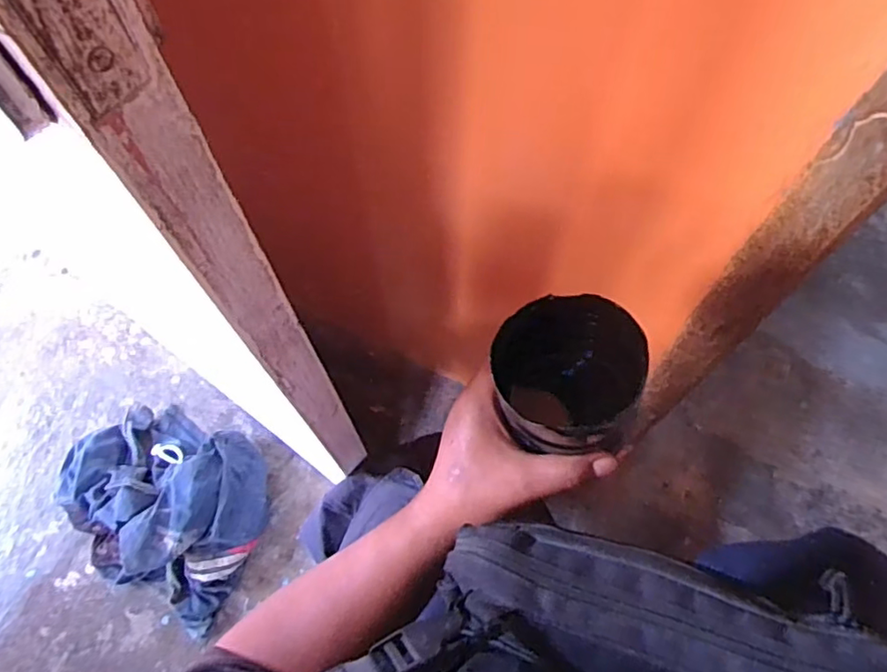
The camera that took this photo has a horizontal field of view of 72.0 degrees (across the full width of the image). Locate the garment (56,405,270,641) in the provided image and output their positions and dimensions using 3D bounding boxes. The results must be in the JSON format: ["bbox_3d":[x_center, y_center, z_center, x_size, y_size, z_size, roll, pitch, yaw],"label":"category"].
[{"bbox_3d":[-0.427,0.237,0.910,0.320,0.090,0.256,24,67,11],"label":"garment"}]

